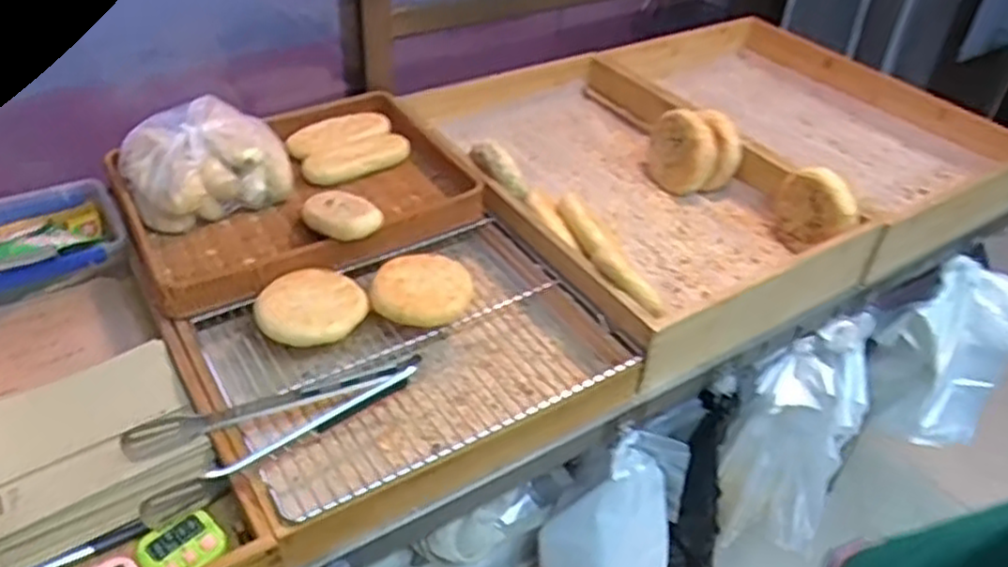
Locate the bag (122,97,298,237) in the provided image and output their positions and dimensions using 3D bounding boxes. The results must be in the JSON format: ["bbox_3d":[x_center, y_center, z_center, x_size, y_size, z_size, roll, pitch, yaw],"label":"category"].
[{"bbox_3d":[-0.389,-0.155,0.966,0.167,0.105,0.192,32,47,29],"label":"bag"}]

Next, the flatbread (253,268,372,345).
[{"bbox_3d":[-0.209,0.019,0.831,0.108,0.021,0.118,4,38,-3],"label":"flatbread"}]

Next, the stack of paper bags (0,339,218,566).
[{"bbox_3d":[-0.393,0.152,0.718,0.184,0.034,0.185,-22,46,-28],"label":"stack of paper bags"}]

